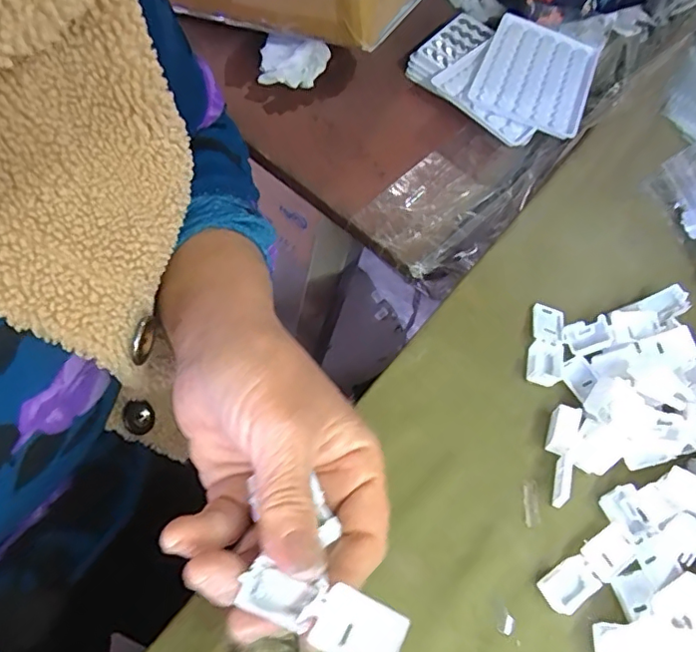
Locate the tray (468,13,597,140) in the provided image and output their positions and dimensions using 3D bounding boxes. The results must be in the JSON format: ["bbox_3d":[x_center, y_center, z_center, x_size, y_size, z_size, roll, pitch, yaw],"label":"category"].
[{"bbox_3d":[0.164,-0.221,0.498,0.092,0.011,0.127,22,63,5],"label":"tray"}]

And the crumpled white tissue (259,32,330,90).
[{"bbox_3d":[-0.047,-0.223,0.475,0.055,0.035,0.035,14,61,-3],"label":"crumpled white tissue"}]

